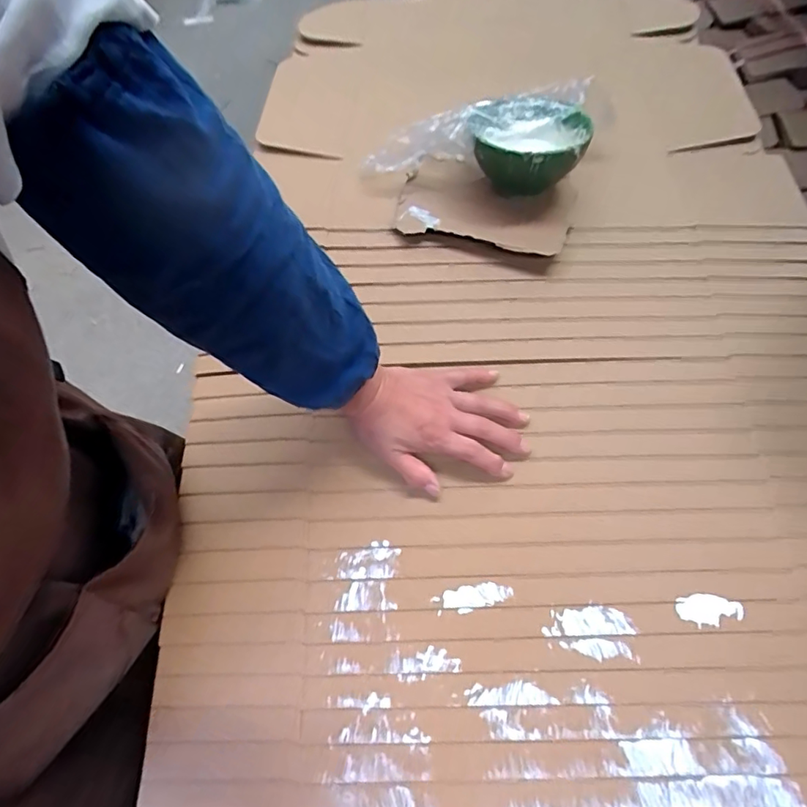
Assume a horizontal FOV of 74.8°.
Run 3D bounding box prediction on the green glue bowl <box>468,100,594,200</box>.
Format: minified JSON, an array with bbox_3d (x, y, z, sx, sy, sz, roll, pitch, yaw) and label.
[{"bbox_3d":[0.140,-0.286,0.592,0.130,0.074,0.118,0,68,4],"label":"green glue bowl"}]

